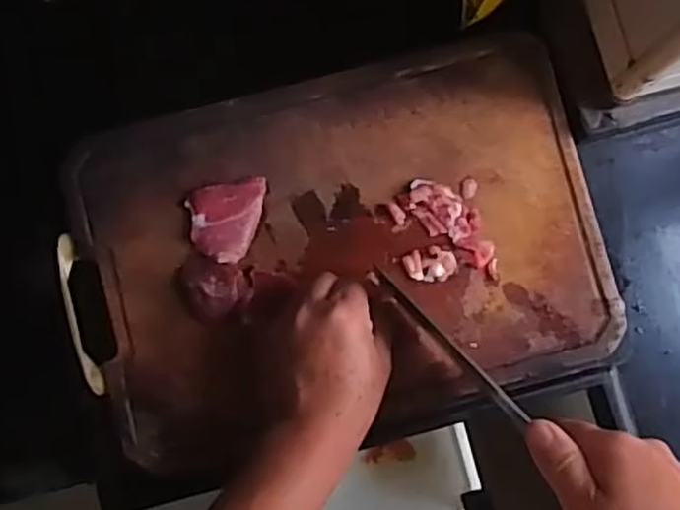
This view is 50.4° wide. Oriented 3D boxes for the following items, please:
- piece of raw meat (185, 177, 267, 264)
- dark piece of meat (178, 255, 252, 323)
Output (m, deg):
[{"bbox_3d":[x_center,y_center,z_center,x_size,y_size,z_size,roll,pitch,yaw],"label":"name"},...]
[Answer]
[{"bbox_3d":[-0.085,-0.026,0.559,0.059,0.010,0.060,-8,86,-1],"label":"piece of raw meat"},{"bbox_3d":[-0.097,0.027,0.549,0.055,0.021,0.045,12,86,0],"label":"dark piece of meat"}]

